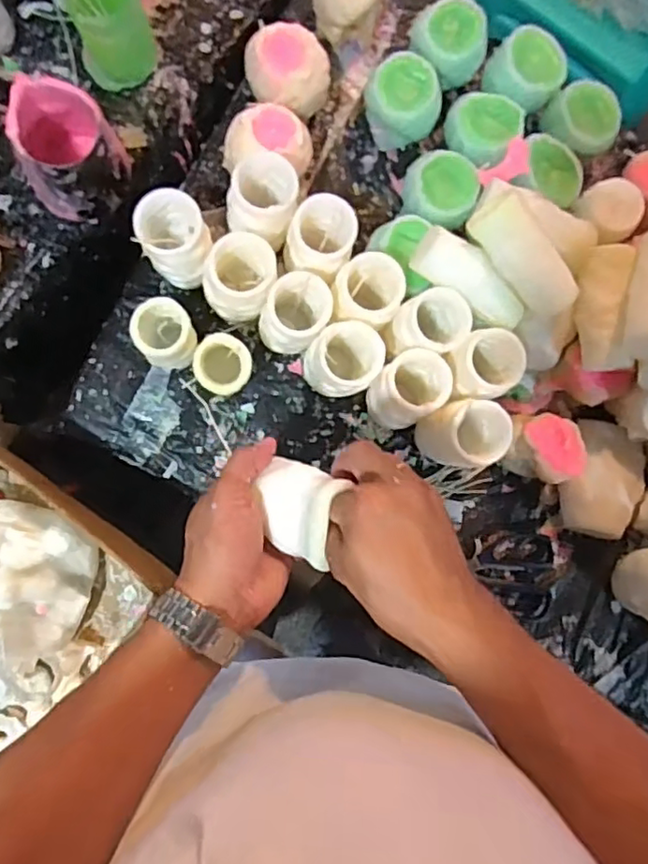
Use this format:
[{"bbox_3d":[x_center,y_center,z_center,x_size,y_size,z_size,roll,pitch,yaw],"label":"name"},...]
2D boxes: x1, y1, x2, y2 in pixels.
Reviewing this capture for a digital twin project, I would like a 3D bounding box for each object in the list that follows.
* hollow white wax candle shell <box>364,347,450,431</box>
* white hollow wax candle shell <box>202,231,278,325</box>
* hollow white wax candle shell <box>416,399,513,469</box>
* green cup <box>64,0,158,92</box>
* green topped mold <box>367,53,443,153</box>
[{"bbox_3d":[0.080,-0.041,0.618,0.070,0.095,0.058,-42,91,-6],"label":"hollow white wax candle shell"},{"bbox_3d":[-0.080,-0.146,0.606,0.063,0.098,0.063,0,87,-5],"label":"white hollow wax candle shell"},{"bbox_3d":[0.137,0.004,0.620,0.067,0.113,0.063,0,87,-5],"label":"hollow white wax candle shell"},{"bbox_3d":[-0.215,-0.411,0.626,0.073,0.104,0.076,0,87,-5],"label":"green cup"},{"bbox_3d":[0.081,-0.345,0.658,0.081,0.081,0.072,16,85,-4],"label":"green topped mold"}]

